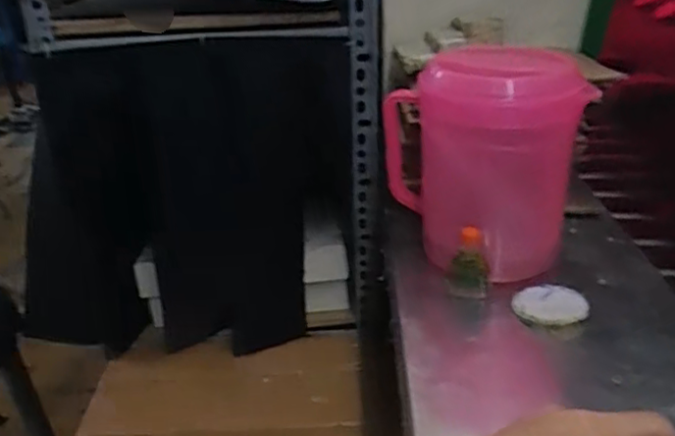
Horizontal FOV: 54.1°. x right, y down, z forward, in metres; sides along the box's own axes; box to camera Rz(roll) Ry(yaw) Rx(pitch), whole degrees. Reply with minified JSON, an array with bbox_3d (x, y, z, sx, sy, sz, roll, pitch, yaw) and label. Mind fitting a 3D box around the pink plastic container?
[{"bbox_3d":[0.120,-0.058,0.600,0.128,0.188,0.164,-9,27,-12],"label":"pink plastic container"}]

